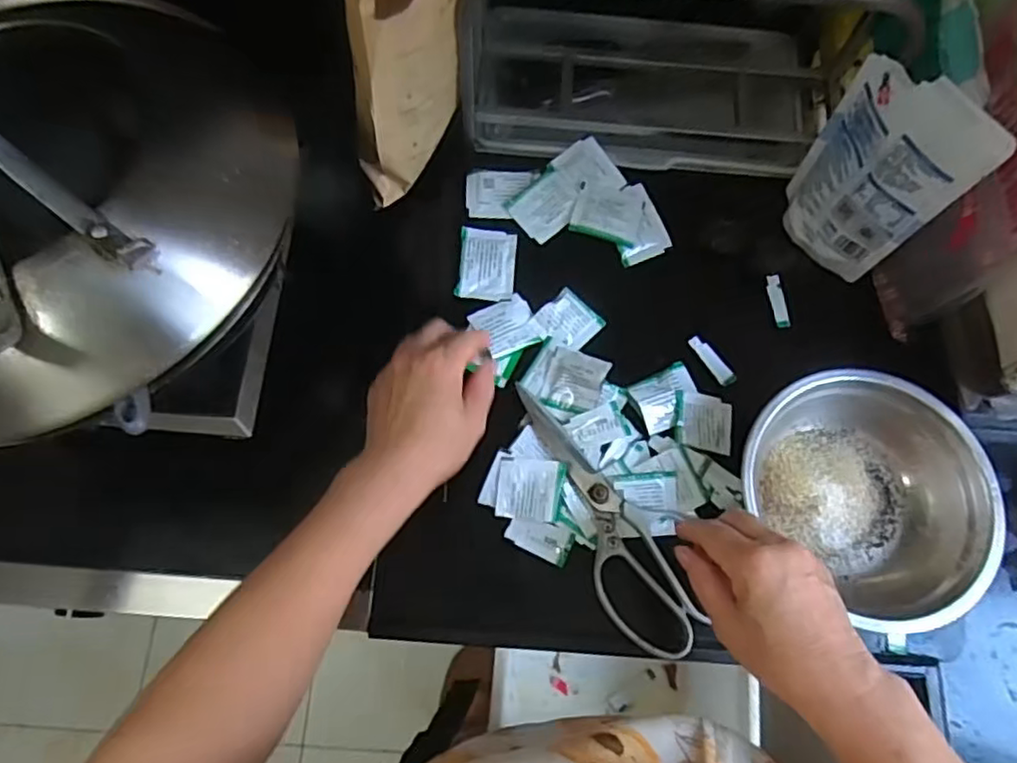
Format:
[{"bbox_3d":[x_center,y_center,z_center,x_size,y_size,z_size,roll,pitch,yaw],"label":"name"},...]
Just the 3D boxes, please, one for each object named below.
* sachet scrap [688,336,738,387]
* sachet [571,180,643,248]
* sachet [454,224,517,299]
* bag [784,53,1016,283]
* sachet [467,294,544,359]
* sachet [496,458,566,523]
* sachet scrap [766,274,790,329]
[{"bbox_3d":[0.170,-0.018,0.548,0.017,0.004,0.049,-35,78,-15],"label":"sachet scrap"},{"bbox_3d":[0.089,-0.150,0.583,0.060,0.007,0.049,16,73,3],"label":"sachet"},{"bbox_3d":[-0.018,-0.102,0.567,0.048,0.006,0.066,5,72,-1],"label":"sachet"},{"bbox_3d":[0.271,-0.156,0.496,0.021,0.186,0.110,-25,75,-10],"label":"bag"},{"bbox_3d":[-0.001,-0.046,0.546,0.050,0.005,0.044,-25,80,-23],"label":"sachet"},{"bbox_3d":[0.017,0.083,0.501,0.048,0.004,0.046,7,90,4],"label":"sachet"},{"bbox_3d":[0.235,-0.070,0.571,0.011,0.007,0.048,-4,73,-3],"label":"sachet scrap"}]

